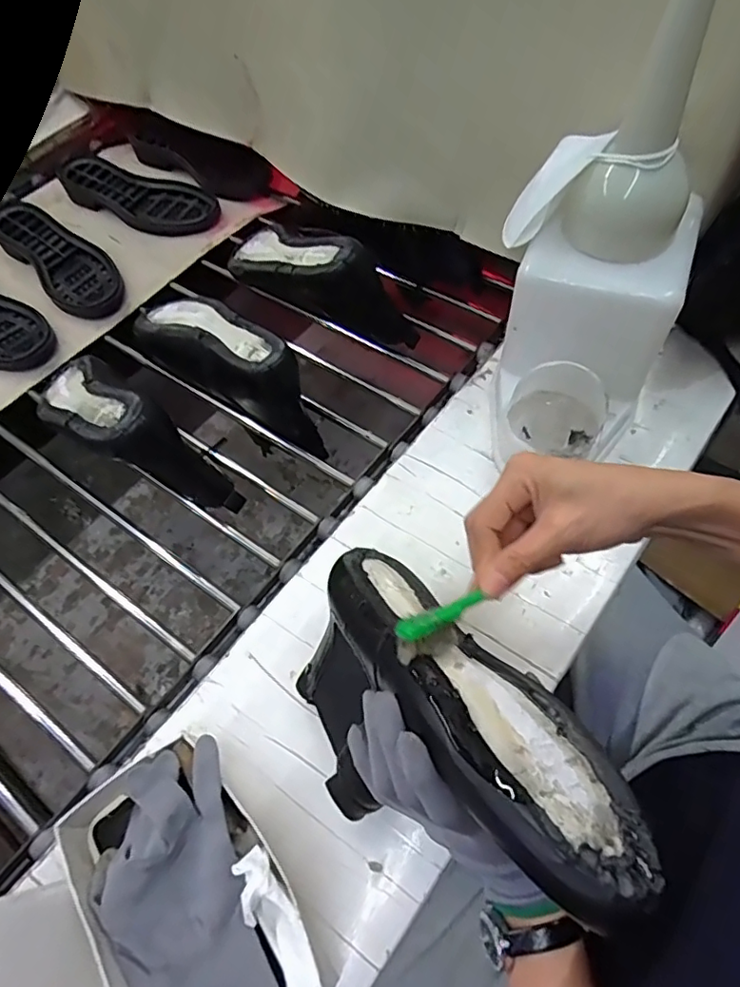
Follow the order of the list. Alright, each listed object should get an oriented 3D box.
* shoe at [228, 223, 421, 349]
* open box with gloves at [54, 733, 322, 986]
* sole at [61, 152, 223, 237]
[{"bbox_3d":[-0.075,-0.266,0.693,0.293,0.111,0.077,32,67,19],"label":"shoe"},{"bbox_3d":[-0.115,0.263,0.366,0.115,0.066,0.188,-36,65,-16],"label":"open box with gloves"},{"bbox_3d":[-0.360,-0.459,0.855,0.271,0.029,0.089,22,64,15],"label":"sole"}]

